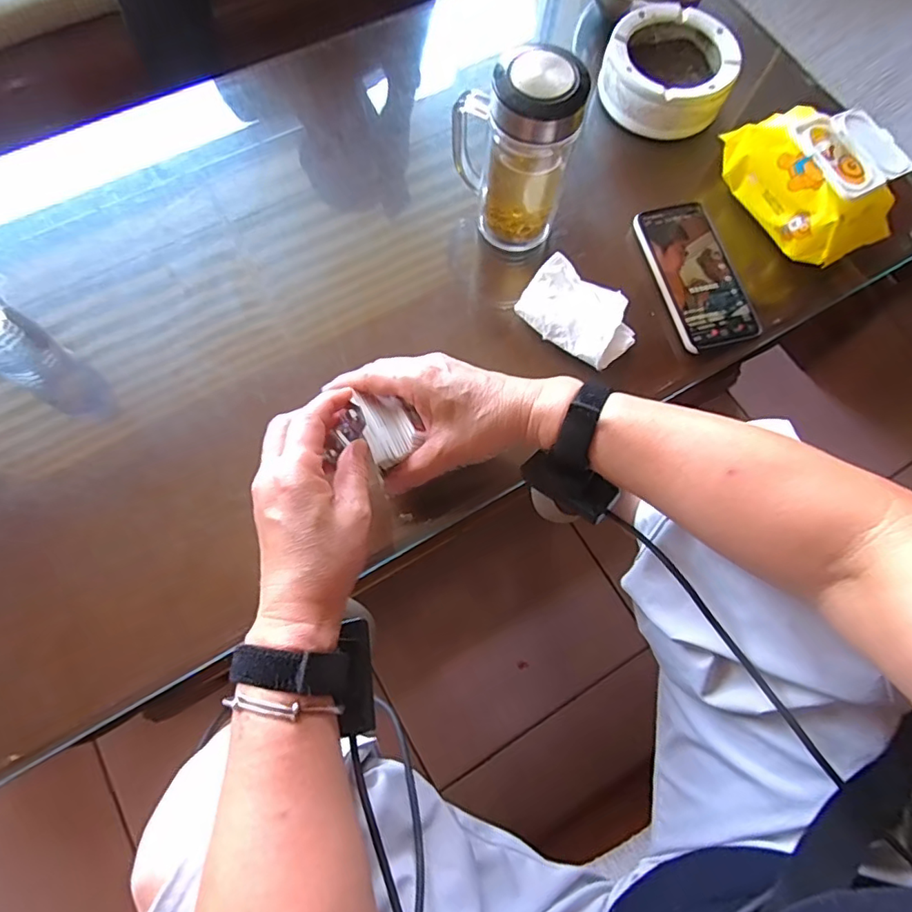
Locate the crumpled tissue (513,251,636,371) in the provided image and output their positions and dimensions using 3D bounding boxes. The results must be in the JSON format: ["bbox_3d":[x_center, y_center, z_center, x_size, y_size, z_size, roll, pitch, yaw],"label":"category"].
[{"bbox_3d":[0.117,-0.136,0.512,0.109,0.036,0.070,37,75,9],"label":"crumpled tissue"}]

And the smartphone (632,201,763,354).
[{"bbox_3d":[0.243,-0.186,0.541,0.078,0.007,0.166,-13,72,-3],"label":"smartphone"}]

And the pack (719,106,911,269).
[{"bbox_3d":[0.378,-0.289,0.542,0.134,0.064,0.161,-30,76,-11],"label":"pack"}]

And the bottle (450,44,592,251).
[{"bbox_3d":[0.055,-0.277,0.487,0.097,0.181,0.082,18,73,4],"label":"bottle"}]

